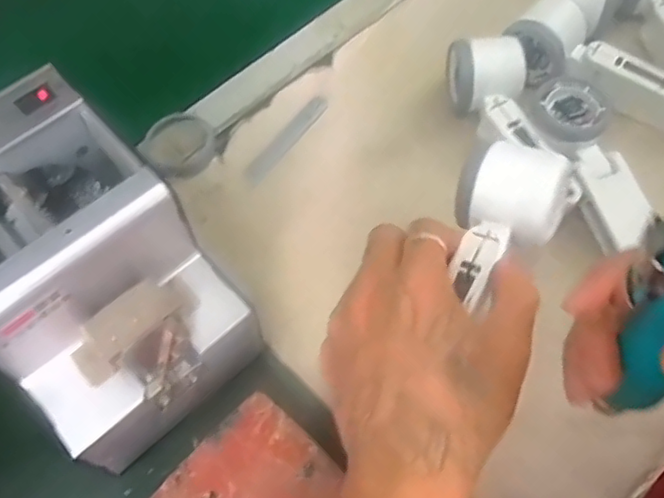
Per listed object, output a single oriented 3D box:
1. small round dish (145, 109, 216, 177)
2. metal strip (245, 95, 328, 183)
[{"bbox_3d":[-0.122,-0.086,0.499,0.057,0.016,0.059,0,63,0],"label":"small round dish"},{"bbox_3d":[-0.038,-0.093,0.516,0.016,0.004,0.097,38,72,8],"label":"metal strip"}]

